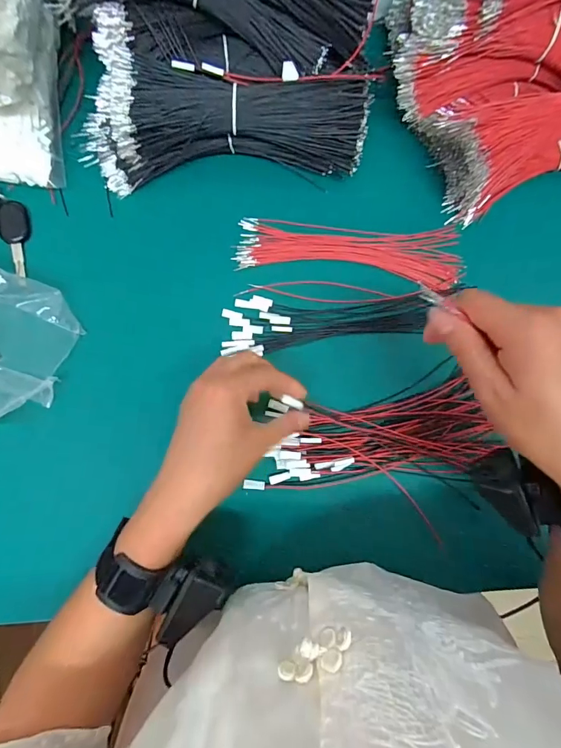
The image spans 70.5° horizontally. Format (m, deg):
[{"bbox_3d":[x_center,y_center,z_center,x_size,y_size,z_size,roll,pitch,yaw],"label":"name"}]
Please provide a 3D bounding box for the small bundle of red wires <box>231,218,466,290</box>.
[{"bbox_3d":[0.071,-0.123,0.392,0.227,0.021,0.061,2,83,-3],"label":"small bundle of red wires"}]

